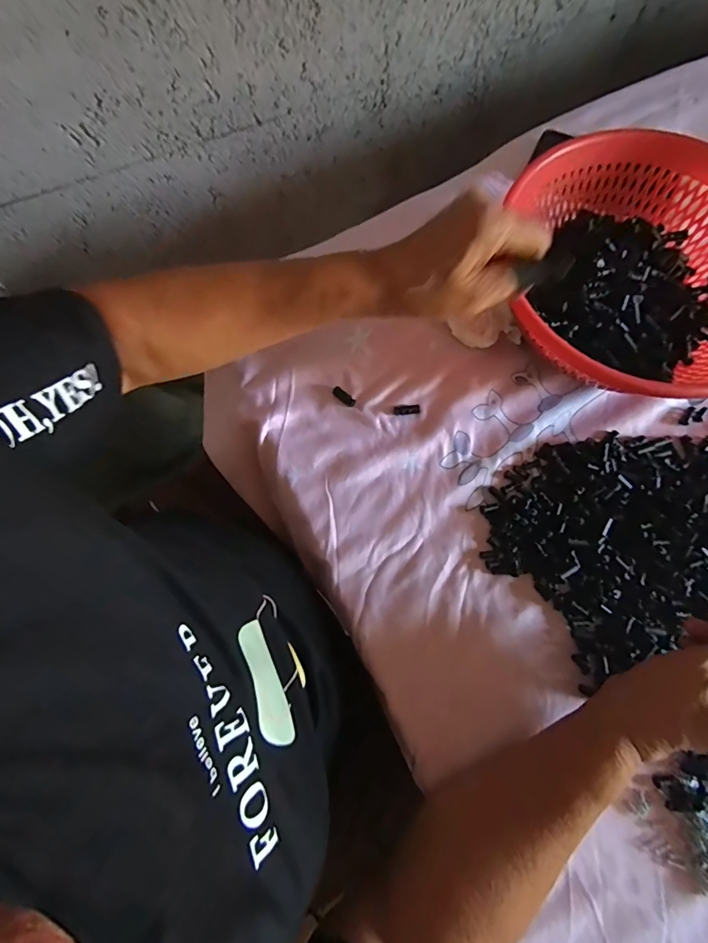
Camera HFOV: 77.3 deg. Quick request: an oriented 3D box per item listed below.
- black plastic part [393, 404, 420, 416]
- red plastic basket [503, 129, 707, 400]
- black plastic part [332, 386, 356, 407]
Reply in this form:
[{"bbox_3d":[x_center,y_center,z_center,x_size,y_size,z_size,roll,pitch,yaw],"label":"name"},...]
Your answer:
[{"bbox_3d":[0.052,-0.061,0.437,0.025,0.004,0.010,-5,75,0],"label":"black plastic part"},{"bbox_3d":[0.254,-0.173,0.416,0.240,0.094,0.251,-1,75,0],"label":"red plastic basket"},{"bbox_3d":[-0.010,-0.075,0.442,0.026,0.004,0.010,40,79,11],"label":"black plastic part"}]

